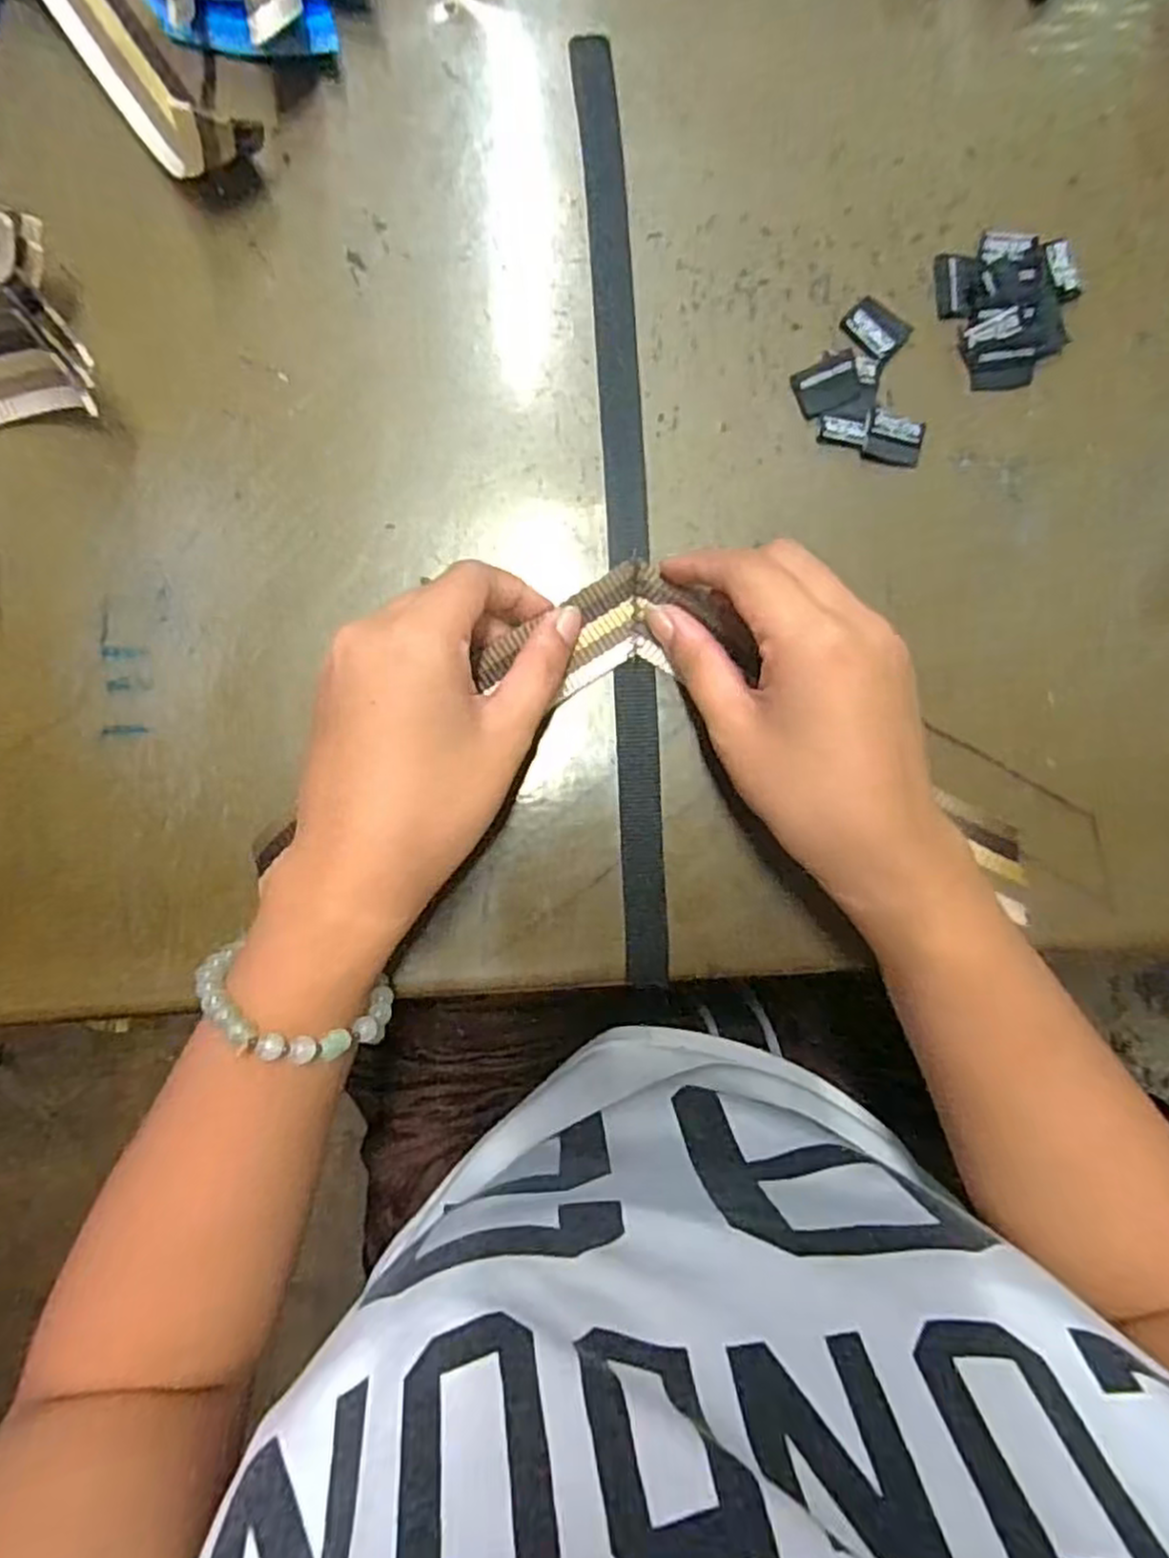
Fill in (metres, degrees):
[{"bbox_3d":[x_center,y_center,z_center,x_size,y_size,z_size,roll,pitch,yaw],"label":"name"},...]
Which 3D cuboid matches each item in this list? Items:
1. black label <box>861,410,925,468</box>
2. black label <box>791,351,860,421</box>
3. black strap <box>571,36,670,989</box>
[{"bbox_3d":[0.124,-0.135,0.304,0.023,0.005,0.019,10,87,-3],"label":"black label"},{"bbox_3d":[0.097,-0.157,0.303,0.025,0.006,0.019,-22,89,-4],"label":"black label"},{"bbox_3d":[0.016,-0.107,0.298,0.019,0.004,0.367,-3,87,-3],"label":"black strap"}]

